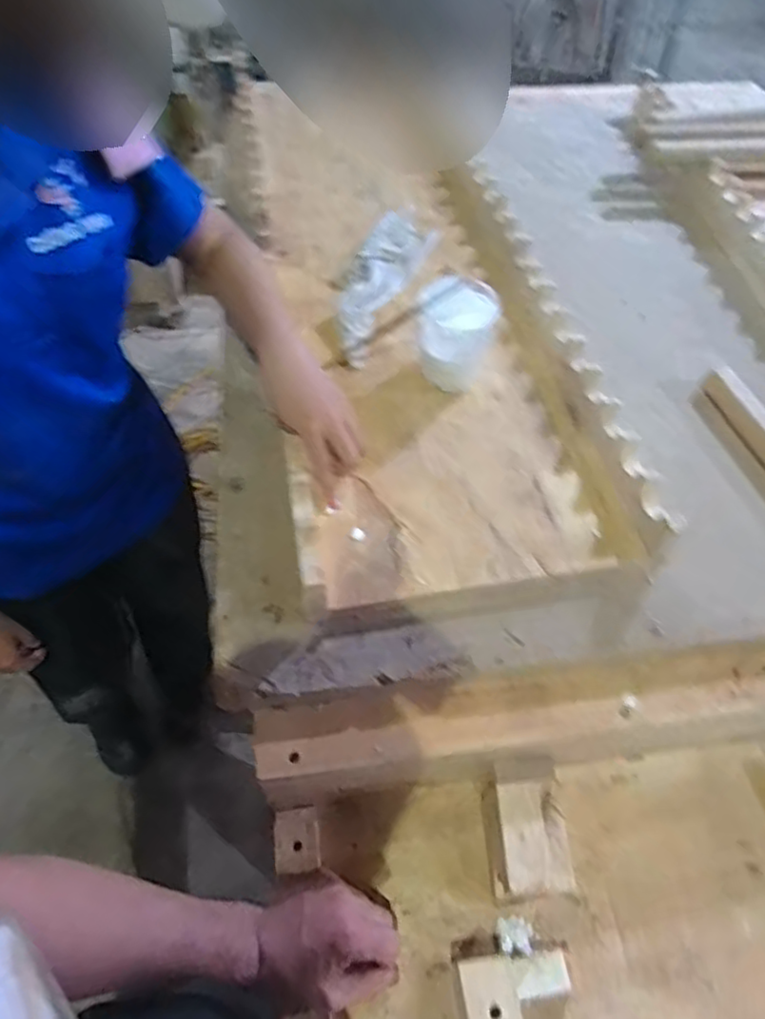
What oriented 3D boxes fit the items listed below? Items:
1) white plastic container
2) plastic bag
[{"bbox_3d":[0.080,-0.191,0.698,0.081,0.106,0.077,11,55,6],"label":"white plastic container"},{"bbox_3d":[-0.010,-0.301,0.823,0.088,0.029,0.306,18,56,10],"label":"plastic bag"}]

